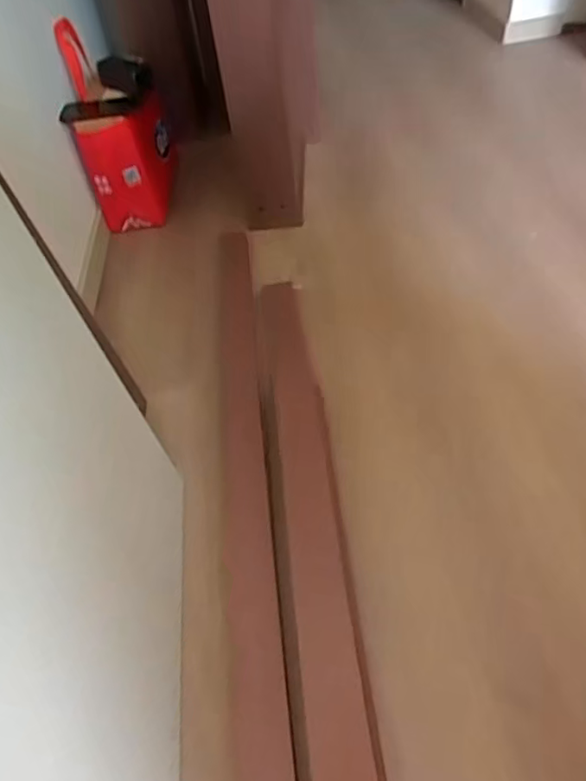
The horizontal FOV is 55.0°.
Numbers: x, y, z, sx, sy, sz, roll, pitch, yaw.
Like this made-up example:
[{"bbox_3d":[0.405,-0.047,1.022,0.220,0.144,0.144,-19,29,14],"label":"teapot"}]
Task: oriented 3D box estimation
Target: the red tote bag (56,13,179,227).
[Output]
[{"bbox_3d":[-0.422,-0.643,1.396,0.222,0.330,0.354,-13,48,-5],"label":"red tote bag"}]

